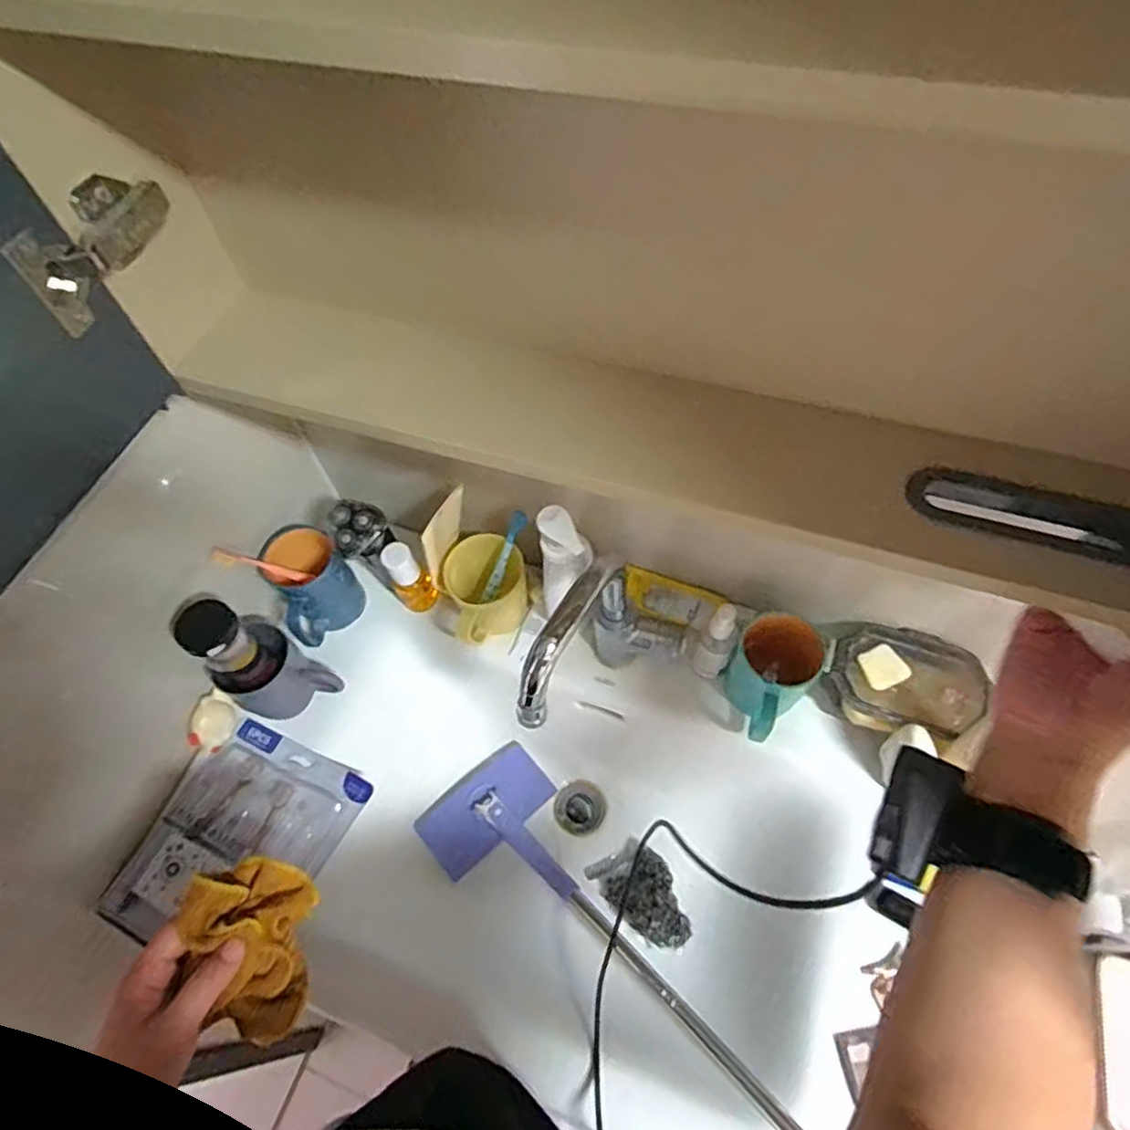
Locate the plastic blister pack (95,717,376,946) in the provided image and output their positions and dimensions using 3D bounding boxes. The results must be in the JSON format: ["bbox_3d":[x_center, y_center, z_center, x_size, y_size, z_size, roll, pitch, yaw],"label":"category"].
[{"bbox_3d":[-0.324,0.276,0.680,0.182,0.035,0.208,19,63,15],"label":"plastic blister pack"}]

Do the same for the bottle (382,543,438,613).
[{"bbox_3d":[-0.177,0.015,0.775,0.041,0.104,0.035,-30,62,-13],"label":"bottle"}]

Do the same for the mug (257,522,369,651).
[{"bbox_3d":[-0.291,0.021,0.776,0.095,0.099,0.102,-39,64,-18],"label":"mug"}]

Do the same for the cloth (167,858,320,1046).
[{"bbox_3d":[-0.209,0.249,0.444,0.070,0.058,0.101,0,59,4],"label":"cloth"}]

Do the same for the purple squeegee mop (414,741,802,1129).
[{"bbox_3d":[0.094,0.419,0.642,0.161,0.065,0.651,-42,51,-19],"label":"purple squeegee mop"}]

